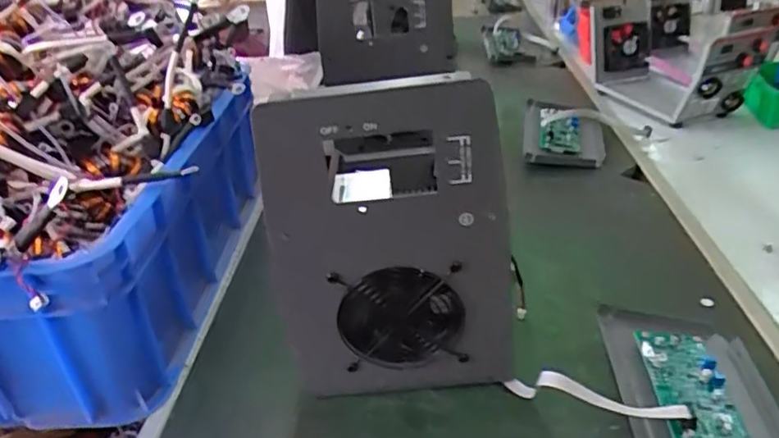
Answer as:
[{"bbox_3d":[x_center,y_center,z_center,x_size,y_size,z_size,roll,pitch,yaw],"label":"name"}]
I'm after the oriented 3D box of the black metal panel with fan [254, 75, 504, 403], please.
[{"bbox_3d":[-0.001,0.036,0.539,0.200,0.311,0.040,-4,30,2],"label":"black metal panel with fan"}]

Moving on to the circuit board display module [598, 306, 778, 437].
[{"bbox_3d":[0.276,0.160,0.545,0.142,0.048,0.194,0,30,9],"label":"circuit board display module"}]

